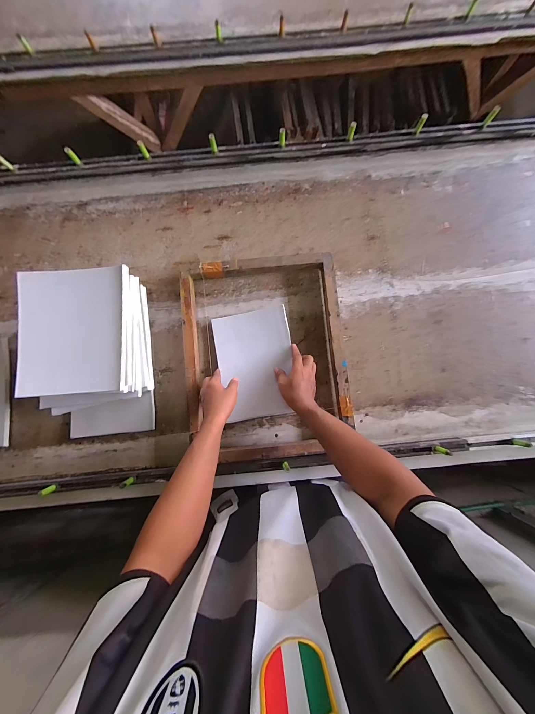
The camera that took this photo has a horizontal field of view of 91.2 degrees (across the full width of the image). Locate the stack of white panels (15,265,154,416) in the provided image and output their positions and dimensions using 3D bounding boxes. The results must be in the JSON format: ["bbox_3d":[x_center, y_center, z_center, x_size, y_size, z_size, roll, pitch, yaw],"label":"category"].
[{"bbox_3d":[-0.420,-0.039,0.631,0.231,0.154,0.291,-6,83,0],"label":"stack of white panels"}]

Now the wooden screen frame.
[{"bbox_3d":[-0.004,-0.008,0.668,0.413,0.046,0.511,-6,83,0],"label":"wooden screen frame"}]

